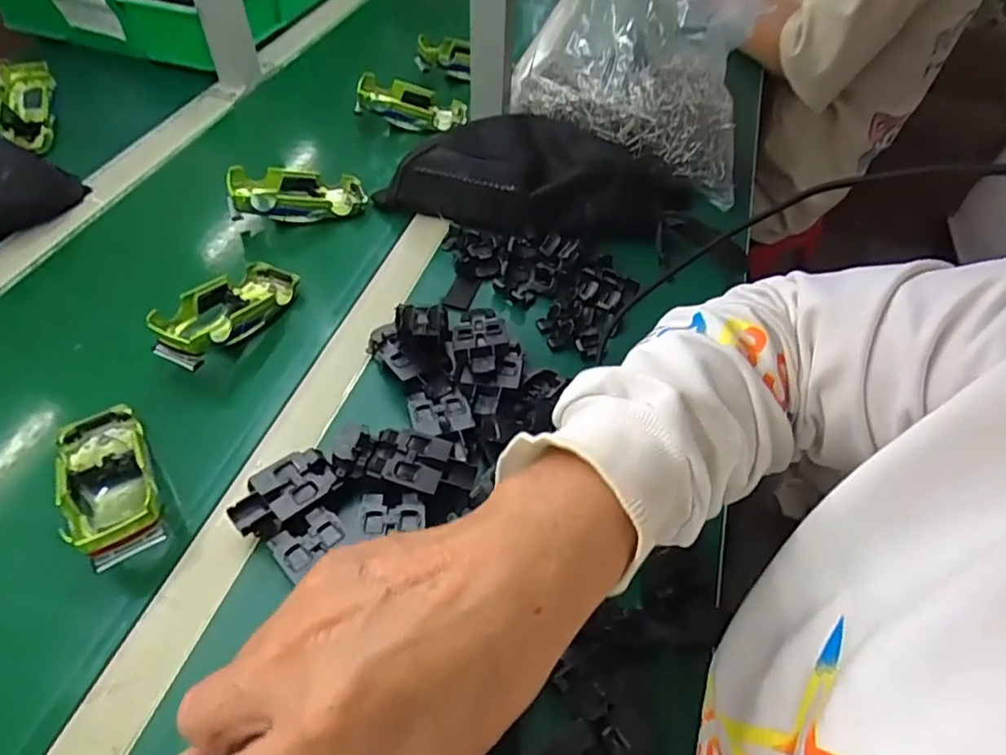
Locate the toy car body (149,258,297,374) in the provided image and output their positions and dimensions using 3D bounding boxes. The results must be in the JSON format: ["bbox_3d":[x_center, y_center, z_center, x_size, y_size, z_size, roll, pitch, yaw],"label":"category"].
[{"bbox_3d":[-0.237,-0.058,0.523,0.066,0.031,0.135,18,38,9],"label":"toy car body"}]

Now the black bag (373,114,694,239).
[{"bbox_3d":[0.038,-0.224,0.634,0.321,0.051,0.157,9,55,3],"label":"black bag"}]

